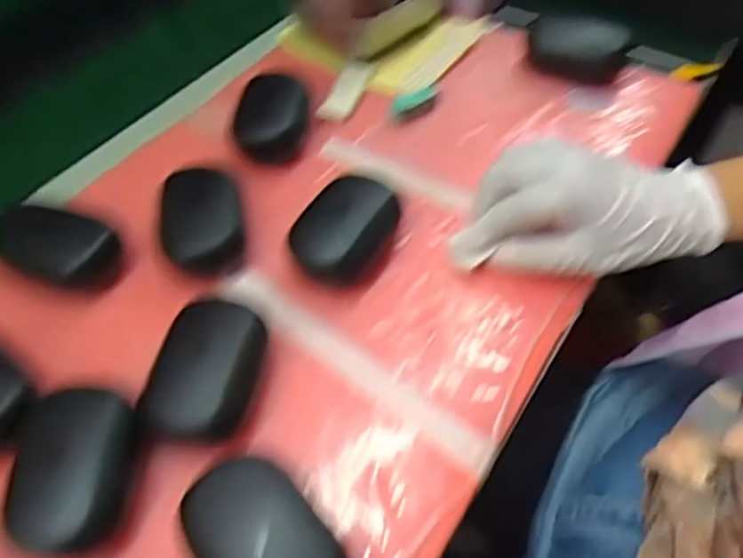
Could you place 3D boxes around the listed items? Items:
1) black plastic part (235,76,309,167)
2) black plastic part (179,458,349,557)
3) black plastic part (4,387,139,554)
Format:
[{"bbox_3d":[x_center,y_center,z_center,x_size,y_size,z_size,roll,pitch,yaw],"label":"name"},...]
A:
[{"bbox_3d":[-0.074,-0.123,0.426,0.048,0.025,0.068,-3,54,1],"label":"black plastic part"},{"bbox_3d":[-0.049,0.122,0.259,0.051,0.025,0.080,-37,60,-22],"label":"black plastic part"},{"bbox_3d":[-0.146,0.092,0.281,0.055,0.018,0.076,-9,54,-3],"label":"black plastic part"}]

